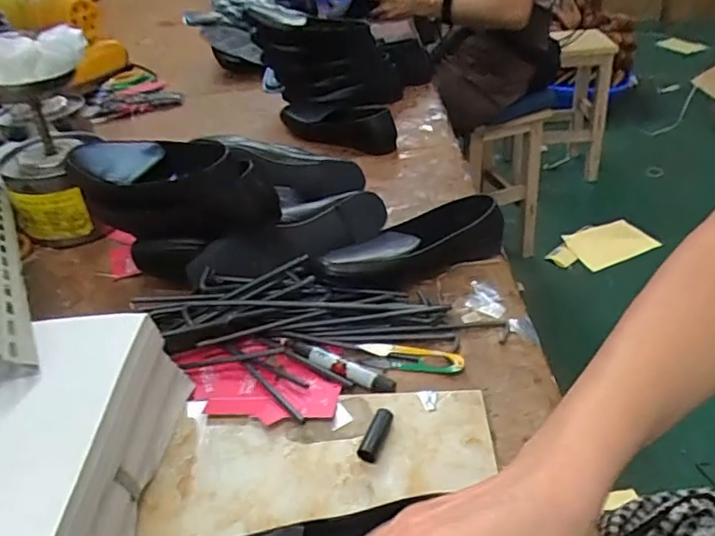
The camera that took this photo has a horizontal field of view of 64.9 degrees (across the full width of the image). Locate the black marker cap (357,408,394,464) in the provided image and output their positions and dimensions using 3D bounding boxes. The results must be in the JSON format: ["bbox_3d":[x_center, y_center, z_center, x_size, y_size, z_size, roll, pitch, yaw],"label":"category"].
[{"bbox_3d":[0.015,0.135,0.453,0.015,0.018,0.043,13,40,21],"label":"black marker cap"}]

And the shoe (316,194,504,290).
[{"bbox_3d":[0.059,-0.026,0.638,0.228,0.052,0.087,-19,40,-19],"label":"shoe"}]

